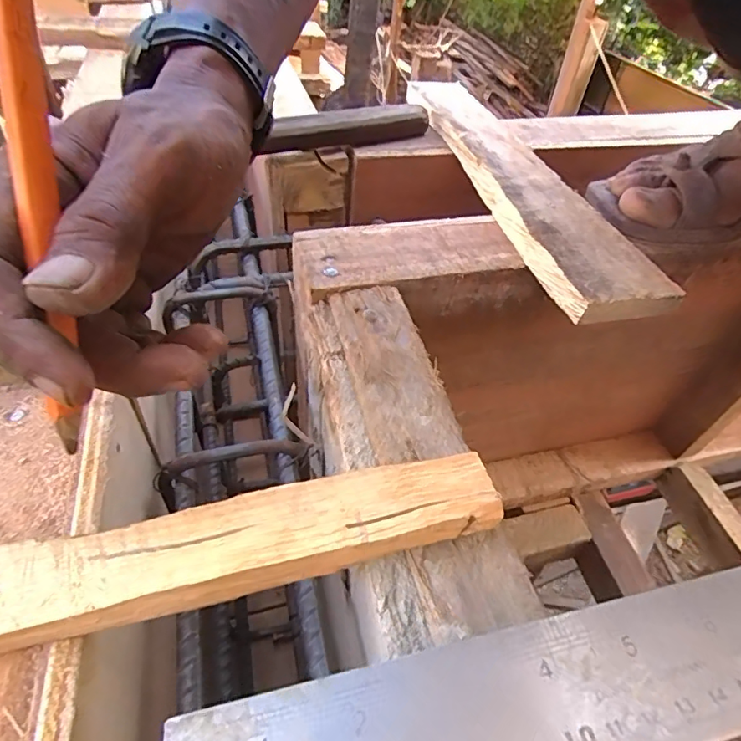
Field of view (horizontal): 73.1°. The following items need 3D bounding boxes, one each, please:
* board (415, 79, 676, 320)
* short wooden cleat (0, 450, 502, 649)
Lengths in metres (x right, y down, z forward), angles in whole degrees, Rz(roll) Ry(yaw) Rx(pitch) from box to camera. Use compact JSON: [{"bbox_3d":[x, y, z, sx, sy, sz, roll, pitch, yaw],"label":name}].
[{"bbox_3d":[0.109,-0.157,0.397,0.064,0.024,0.335,-8,48,-13],"label":"board"},{"bbox_3d":[-0.054,0.062,0.174,0.201,0.017,0.035,-8,48,-13],"label":"short wooden cleat"}]

